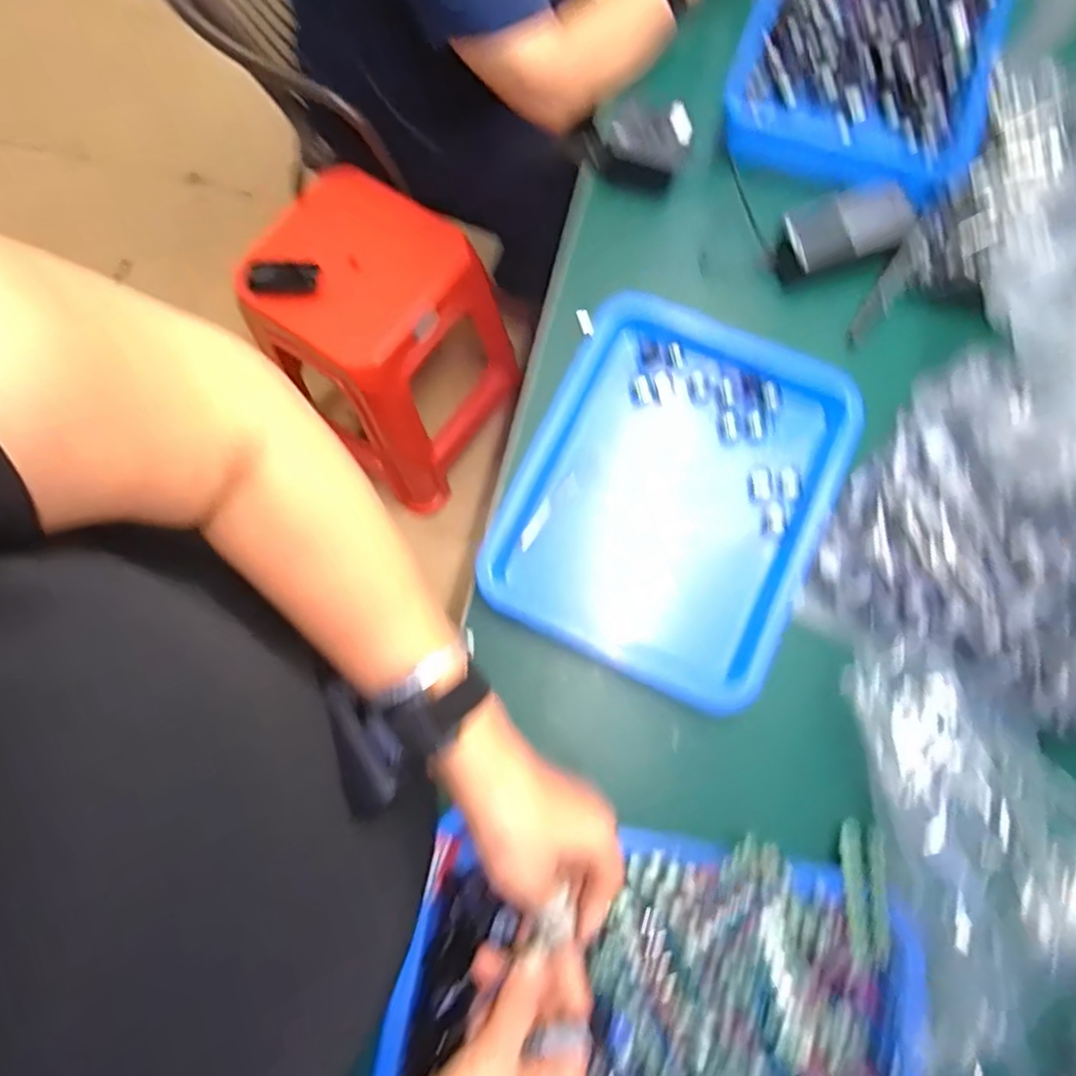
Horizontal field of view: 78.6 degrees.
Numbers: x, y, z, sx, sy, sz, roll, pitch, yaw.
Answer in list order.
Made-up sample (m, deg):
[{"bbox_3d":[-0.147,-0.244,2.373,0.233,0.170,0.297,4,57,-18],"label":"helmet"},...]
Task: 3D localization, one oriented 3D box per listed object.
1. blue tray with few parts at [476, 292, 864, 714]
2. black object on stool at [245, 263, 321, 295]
[{"bbox_3d":[0.121,-0.042,0.611,0.266,0.047,0.331,23,77,8],"label":"blue tray with few parts"},{"bbox_3d":[-0.381,-0.389,0.984,0.103,0.021,0.042,-4,75,1],"label":"black object on stool"}]

